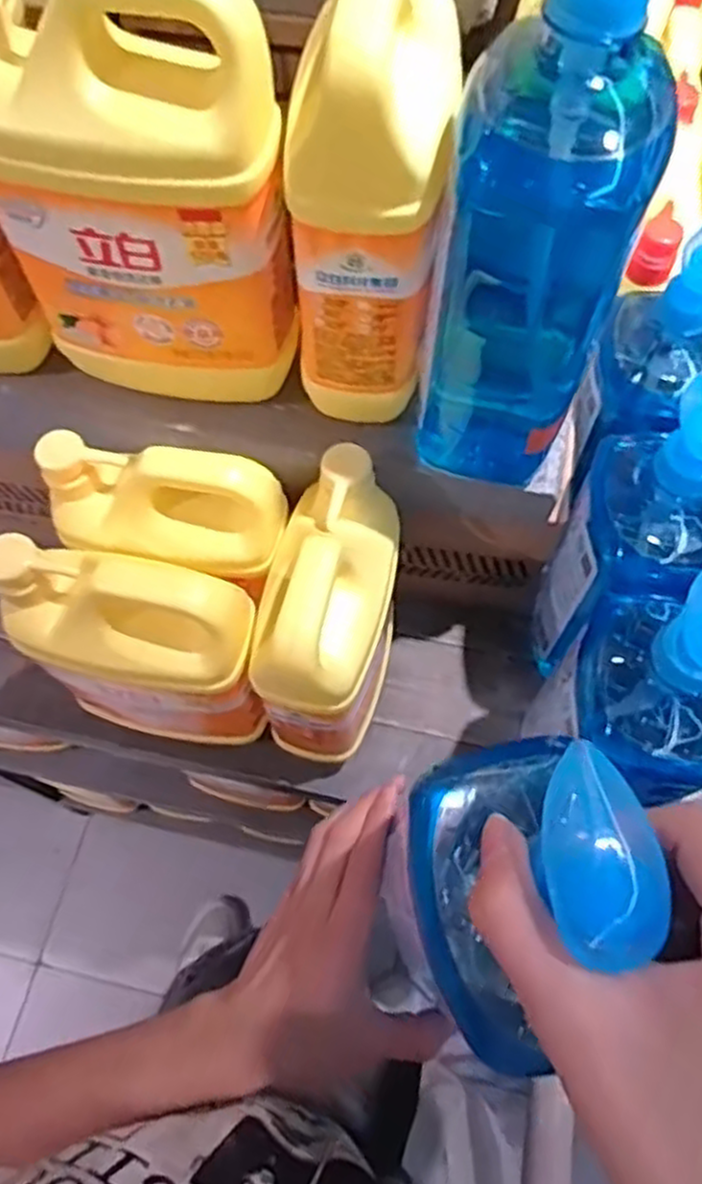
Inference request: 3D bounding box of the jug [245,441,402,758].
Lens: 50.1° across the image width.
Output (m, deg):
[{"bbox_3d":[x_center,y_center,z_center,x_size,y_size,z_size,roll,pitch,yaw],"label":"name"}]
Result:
[{"bbox_3d":[-0.015,0.020,0.490,0.074,0.193,0.141,9,65,6],"label":"jug"}]

